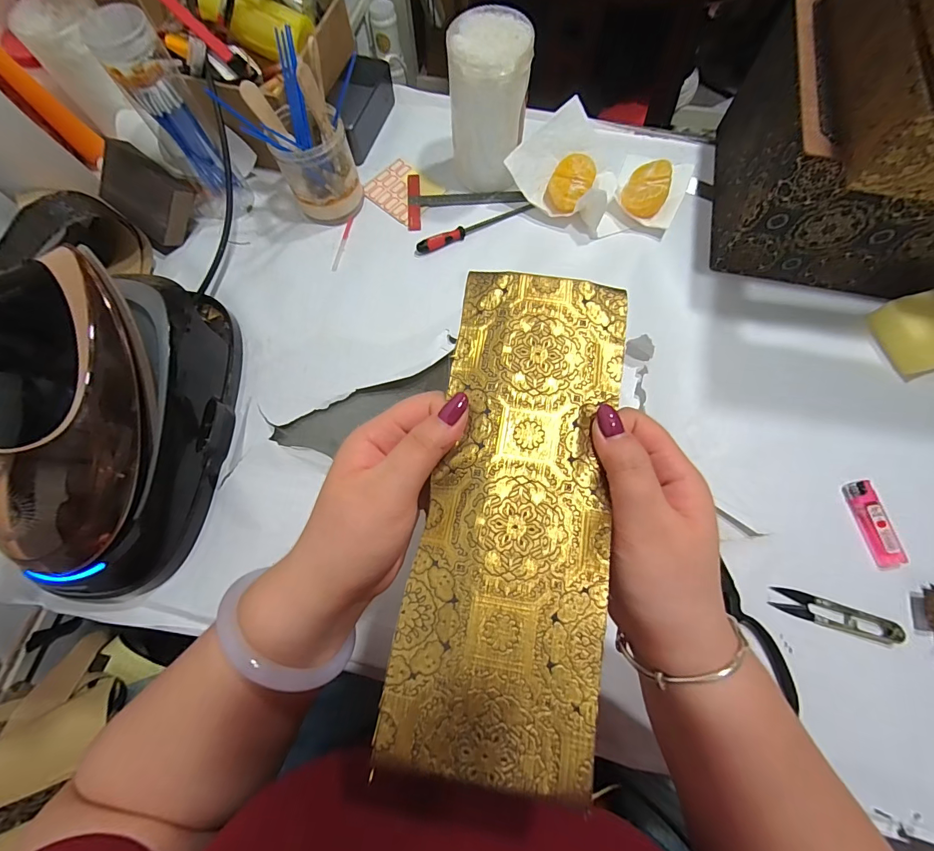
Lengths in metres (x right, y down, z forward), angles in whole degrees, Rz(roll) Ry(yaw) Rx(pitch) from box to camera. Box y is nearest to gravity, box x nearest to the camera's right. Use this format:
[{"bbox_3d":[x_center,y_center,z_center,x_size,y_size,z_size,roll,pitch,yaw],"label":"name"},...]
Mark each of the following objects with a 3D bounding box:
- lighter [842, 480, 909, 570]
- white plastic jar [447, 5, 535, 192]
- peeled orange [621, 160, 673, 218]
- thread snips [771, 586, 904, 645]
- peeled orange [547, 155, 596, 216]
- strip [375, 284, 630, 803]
[{"bbox_3d":[0.380,0.092,0.380,0.021,0.015,0.079,-10,73,-1],"label":"lighter"},{"bbox_3d":[0.024,-0.350,0.455,0.083,0.145,0.076,0,73,2],"label":"white plastic jar"},{"bbox_3d":[0.212,-0.277,0.482,0.047,0.033,0.065,28,76,10],"label":"peeled orange"},{"bbox_3d":[0.323,0.166,0.355,0.100,0.009,0.022,18,75,7],"label":"thread snips"},{"bbox_3d":[0.122,-0.286,0.489,0.046,0.036,0.065,27,76,9],"label":"peeled orange"},{"bbox_3d":[0.027,0.033,0.206,0.091,0.007,0.245,10,73,5],"label":"strip"}]

